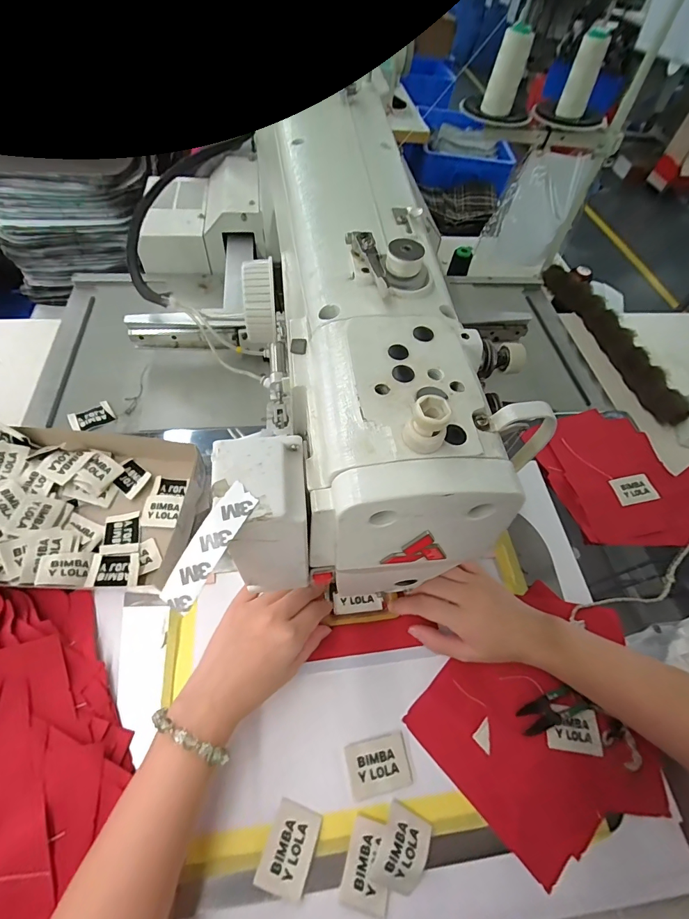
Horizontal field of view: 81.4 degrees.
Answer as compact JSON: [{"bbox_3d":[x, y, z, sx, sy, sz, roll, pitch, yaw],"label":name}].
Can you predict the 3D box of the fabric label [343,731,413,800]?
[{"bbox_3d":[0.028,0.252,0.331,0.050,0.004,0.037,-8,58,-12],"label":"fabric label"}]

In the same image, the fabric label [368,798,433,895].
[{"bbox_3d":[0.045,0.293,0.302,0.034,0.008,0.047,25,58,10],"label":"fabric label"}]

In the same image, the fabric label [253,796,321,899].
[{"bbox_3d":[-0.040,0.290,0.298,0.035,0.004,0.050,19,57,6],"label":"fabric label"}]

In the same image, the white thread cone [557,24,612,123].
[{"bbox_3d":[0.383,-0.614,0.643,0.039,0.101,0.043,18,56,5],"label":"white thread cone"}]

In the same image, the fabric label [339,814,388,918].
[{"bbox_3d":[0.019,0.301,0.299,0.033,0.005,0.049,18,55,3],"label":"fabric label"}]

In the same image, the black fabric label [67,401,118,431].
[{"bbox_3d":[-0.321,-0.054,0.510,0.050,0.005,0.035,-26,62,-21],"label":"black fabric label"}]

